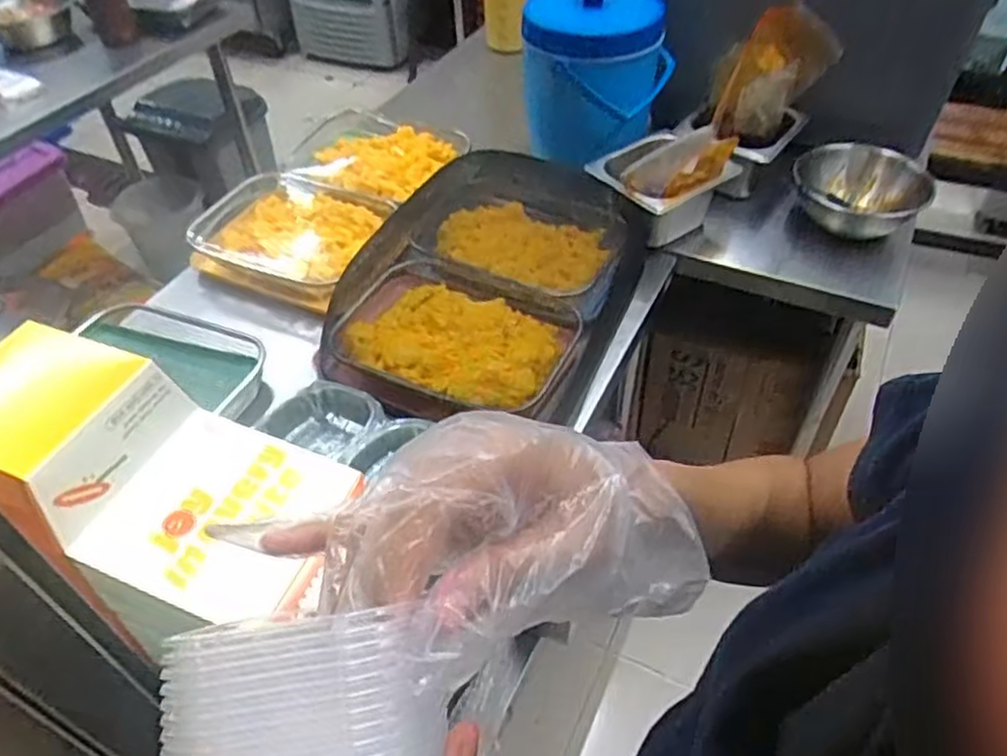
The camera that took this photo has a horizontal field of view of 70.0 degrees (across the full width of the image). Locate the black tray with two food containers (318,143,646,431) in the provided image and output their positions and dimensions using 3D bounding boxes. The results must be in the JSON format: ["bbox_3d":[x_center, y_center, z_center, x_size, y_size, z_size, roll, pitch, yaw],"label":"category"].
[{"bbox_3d":[-0.037,-0.135,0.989,0.381,0.087,0.449,15,51,16],"label":"black tray with two food containers"}]

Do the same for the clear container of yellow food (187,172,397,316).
[{"bbox_3d":[-0.333,-0.227,1.096,0.273,0.065,0.227,14,50,15],"label":"clear container of yellow food"}]

